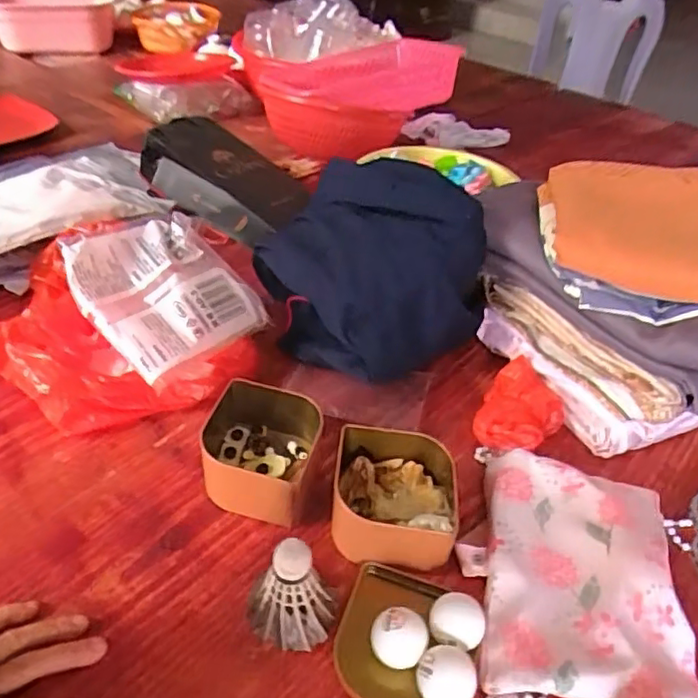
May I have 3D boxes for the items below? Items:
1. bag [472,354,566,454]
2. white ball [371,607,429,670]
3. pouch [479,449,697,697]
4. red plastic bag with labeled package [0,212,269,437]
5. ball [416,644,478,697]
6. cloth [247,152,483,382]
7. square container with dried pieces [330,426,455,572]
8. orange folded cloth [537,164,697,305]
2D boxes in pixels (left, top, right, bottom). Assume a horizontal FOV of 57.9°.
[{"bbox_3d":[0.167,0.064,0.630,0.082,0.037,0.112,30,46,27],"label":"bag"},{"bbox_3d":[0.035,0.209,0.448,0.038,0.040,0.035,2,40,-2],"label":"white ball"},{"bbox_3d":[0.181,0.173,0.501,0.166,0.042,0.205,6,40,2],"label":"pouch"},{"bbox_3d":[-0.241,-0.043,0.651,0.263,0.125,0.244,-20,45,-26],"label":"red plastic bag with labeled package"},{"bbox_3d":[0.066,0.226,0.431,0.038,0.035,0.034,17,42,15],"label":"ball"},{"bbox_3d":[0.017,-0.095,0.704,0.214,0.154,0.238,-7,41,-13],"label":"cloth"},{"bbox_3d":[0.036,0.125,0.529,0.104,0.060,0.105,6,40,2],"label":"square container with dried pieces"},{"bbox_3d":[0.326,-0.127,0.623,0.257,0.073,0.175,16,41,14],"label":"orange folded cloth"}]

